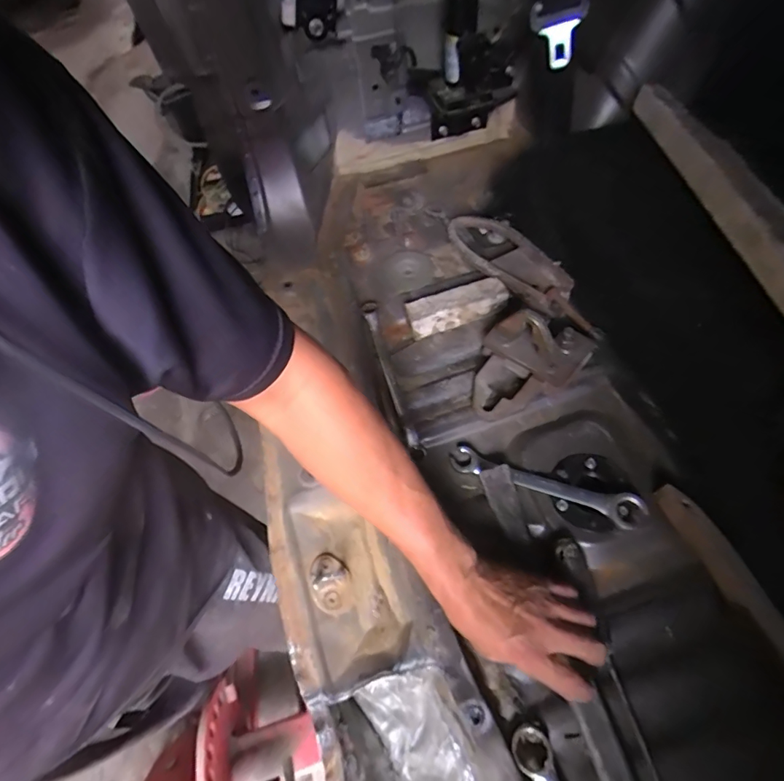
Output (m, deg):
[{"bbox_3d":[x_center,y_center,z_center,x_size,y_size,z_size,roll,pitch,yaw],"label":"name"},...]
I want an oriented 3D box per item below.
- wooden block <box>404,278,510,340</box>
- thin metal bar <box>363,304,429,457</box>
[{"bbox_3d":[0.089,-0.122,0.658,0.143,0.045,0.056,-18,57,-5],"label":"wooden block"},{"bbox_3d":[-0.001,-0.028,0.629,0.020,0.014,0.252,-17,57,-4],"label":"thin metal bar"}]

